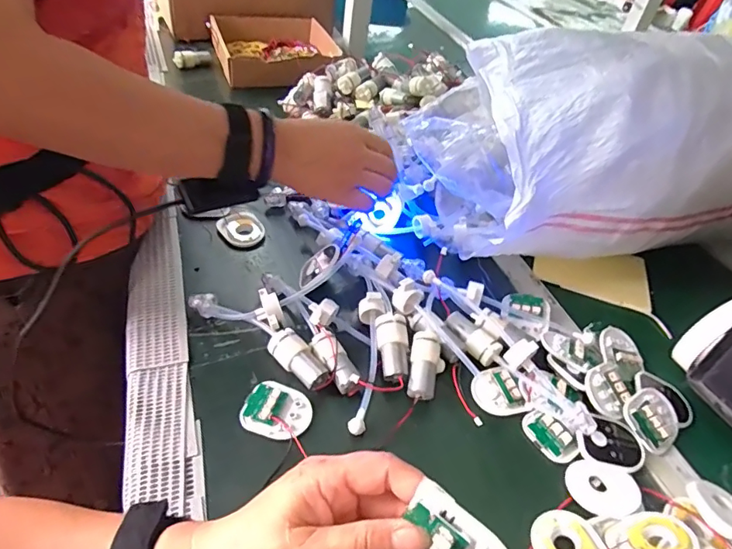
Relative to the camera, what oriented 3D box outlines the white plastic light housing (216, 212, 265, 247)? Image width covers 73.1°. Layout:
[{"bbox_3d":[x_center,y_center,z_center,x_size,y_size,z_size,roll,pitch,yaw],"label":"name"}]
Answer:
[{"bbox_3d":[-0.152,-0.057,0.605,0.048,0.009,0.051,-20,51,-28],"label":"white plastic light housing"}]

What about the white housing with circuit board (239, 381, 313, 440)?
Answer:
[{"bbox_3d":[-0.079,0.121,0.438,0.058,0.016,0.049,20,44,10],"label":"white housing with circuit board"}]

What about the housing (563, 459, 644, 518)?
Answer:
[{"bbox_3d":[0.194,0.175,0.404,0.056,0.006,0.040,19,44,9],"label":"housing"}]

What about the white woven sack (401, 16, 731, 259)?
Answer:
[{"bbox_3d":[0.380,-0.162,0.610,0.606,0.186,0.229,-3,45,-14],"label":"white woven sack"}]

